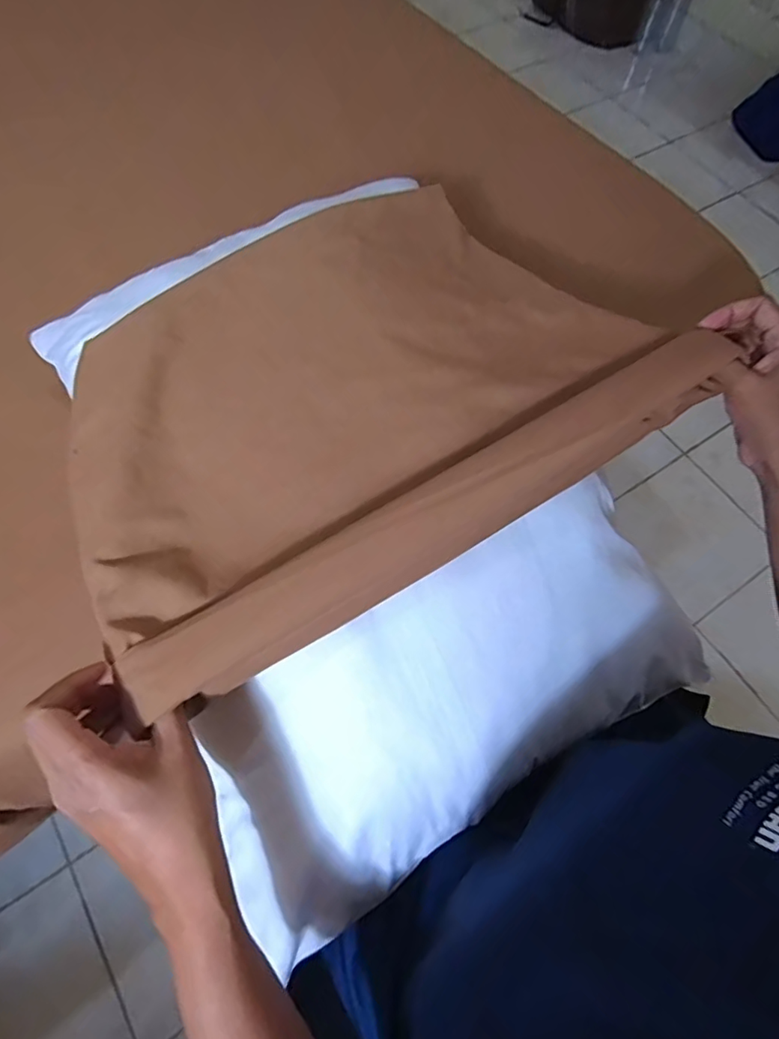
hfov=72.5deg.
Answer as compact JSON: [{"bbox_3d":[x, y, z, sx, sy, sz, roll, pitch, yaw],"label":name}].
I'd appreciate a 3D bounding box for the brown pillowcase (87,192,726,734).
[{"bbox_3d":[-0.032,-0.118,0.410,0.444,0.064,0.329,-28,70,-15],"label":"brown pillowcase"}]

